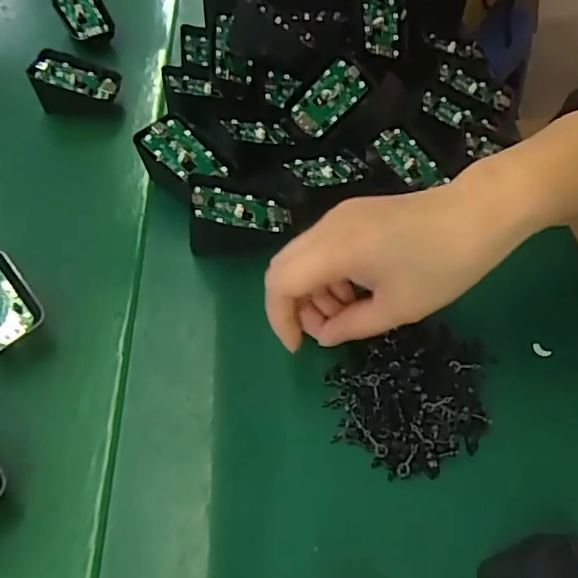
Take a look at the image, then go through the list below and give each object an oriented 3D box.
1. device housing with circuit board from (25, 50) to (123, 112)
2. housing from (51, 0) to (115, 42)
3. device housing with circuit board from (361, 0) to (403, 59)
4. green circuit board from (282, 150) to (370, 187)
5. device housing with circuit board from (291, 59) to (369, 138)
[{"bbox_3d":[-0.179,-0.172,0.483,0.065,0.042,0.041,1,50,1],"label":"device housing with circuit board"},{"bbox_3d":[-0.198,-0.265,0.547,0.043,0.012,0.065,-30,83,-16],"label":"housing"},{"bbox_3d":[0.077,-0.217,0.465,0.035,0.005,0.061,4,76,-18],"label":"device housing with circuit board"},{"bbox_3d":[0.027,-0.083,0.398,0.064,0.008,0.034,-19,54,-35],"label":"green circuit board"},{"bbox_3d":[0.030,-0.145,0.436,0.064,0.007,0.034,-45,99,-9],"label":"device housing with circuit board"}]

